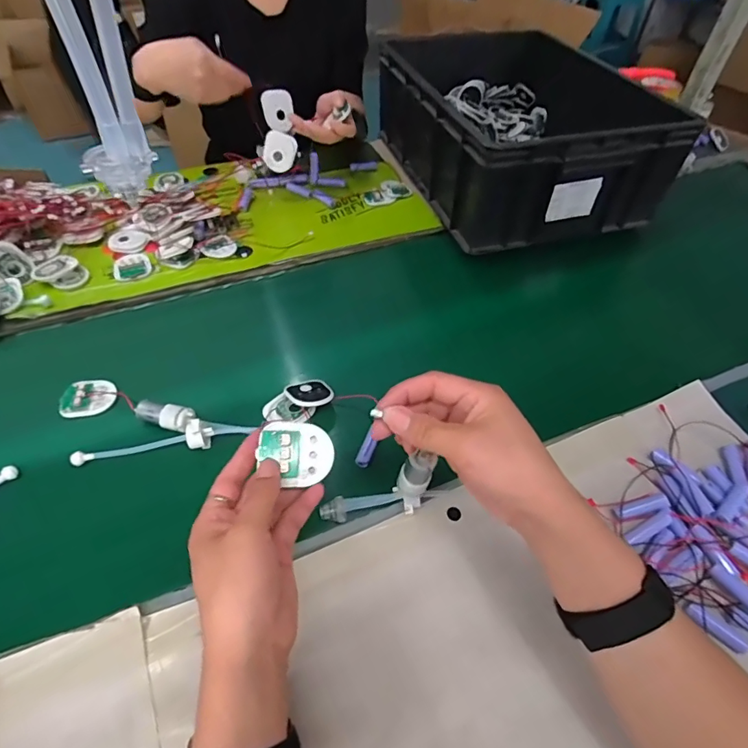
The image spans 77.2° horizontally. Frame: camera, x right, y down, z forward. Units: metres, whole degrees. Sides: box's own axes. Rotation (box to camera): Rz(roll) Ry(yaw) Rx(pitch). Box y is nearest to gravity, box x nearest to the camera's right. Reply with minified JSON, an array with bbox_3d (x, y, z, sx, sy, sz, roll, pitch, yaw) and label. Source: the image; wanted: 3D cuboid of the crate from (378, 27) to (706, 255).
[{"bbox_3d":[0.234,-0.470,0.854,0.358,0.170,0.541,-12,53,-13],"label":"crate"}]

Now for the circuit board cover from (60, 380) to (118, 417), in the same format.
[{"bbox_3d":[-0.328,0.027,0.537,0.061,0.010,0.045,-14,54,-14],"label":"circuit board cover"}]

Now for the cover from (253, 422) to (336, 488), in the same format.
[{"bbox_3d":[-0.059,0.061,0.360,0.055,0.010,0.047,6,77,-5],"label":"cover"}]

